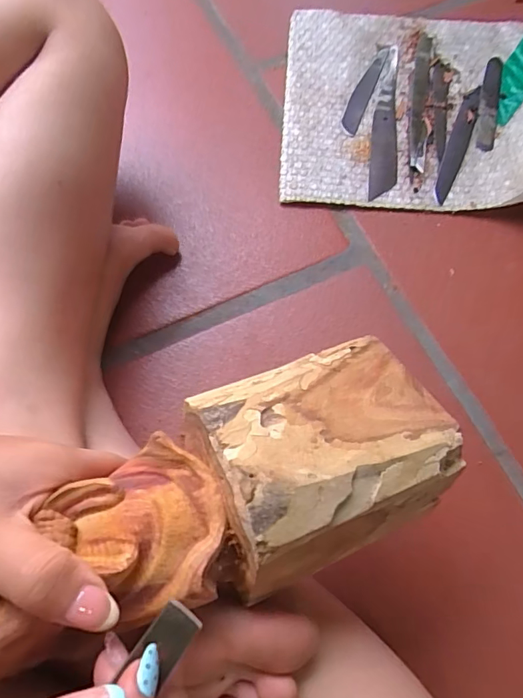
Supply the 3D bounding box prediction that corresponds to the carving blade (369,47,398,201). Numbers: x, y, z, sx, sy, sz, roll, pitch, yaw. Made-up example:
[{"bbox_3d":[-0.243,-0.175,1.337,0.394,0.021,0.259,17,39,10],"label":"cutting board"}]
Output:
[{"bbox_3d":[0.135,-0.257,0.528,0.027,0.005,0.229,8,64,1],"label":"carving blade"}]

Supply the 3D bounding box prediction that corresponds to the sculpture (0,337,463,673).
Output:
[{"bbox_3d":[-0.049,0.065,0.182,0.298,0.063,0.090,-14,69,-23],"label":"sculpture"}]

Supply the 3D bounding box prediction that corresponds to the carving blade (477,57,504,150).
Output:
[{"bbox_3d":[0.261,-0.283,0.547,0.020,0.005,0.154,16,64,5],"label":"carving blade"}]

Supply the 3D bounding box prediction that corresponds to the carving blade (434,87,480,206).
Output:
[{"bbox_3d":[0.213,-0.226,0.514,0.021,0.004,0.177,22,70,8],"label":"carving blade"}]

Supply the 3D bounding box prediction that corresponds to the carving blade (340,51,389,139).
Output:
[{"bbox_3d":[0.117,-0.294,0.546,0.021,0.005,0.150,16,61,13],"label":"carving blade"}]

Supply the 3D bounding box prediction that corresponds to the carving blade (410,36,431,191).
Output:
[{"bbox_3d":[0.177,-0.274,0.537,0.020,0.006,0.245,9,63,6],"label":"carving blade"}]

